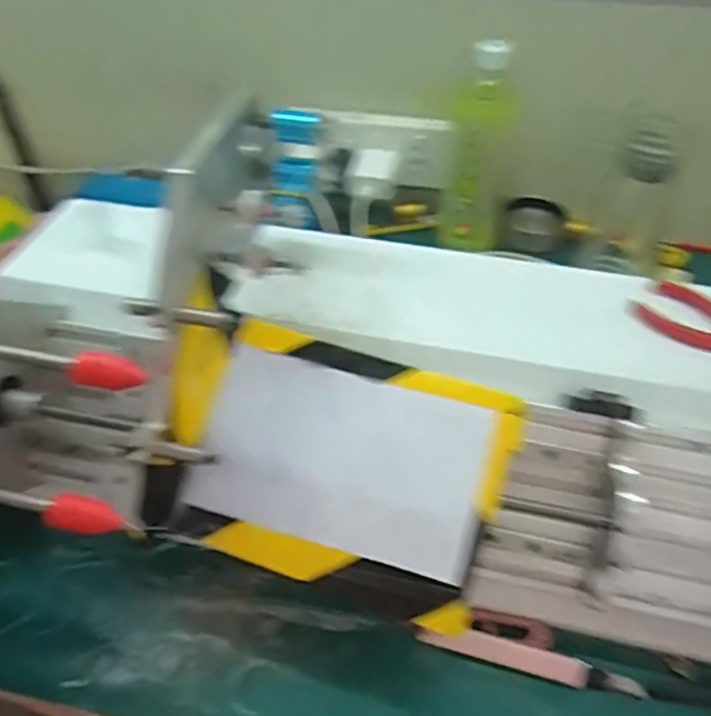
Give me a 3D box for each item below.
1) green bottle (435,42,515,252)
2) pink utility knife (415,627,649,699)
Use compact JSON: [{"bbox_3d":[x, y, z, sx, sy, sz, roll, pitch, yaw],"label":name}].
[{"bbox_3d":[0.127,-0.203,0.648,0.064,0.218,0.049,12,48,10],"label":"green bottle"},{"bbox_3d":[0.112,0.196,0.411,0.141,0.010,0.016,13,48,11],"label":"pink utility knife"}]

